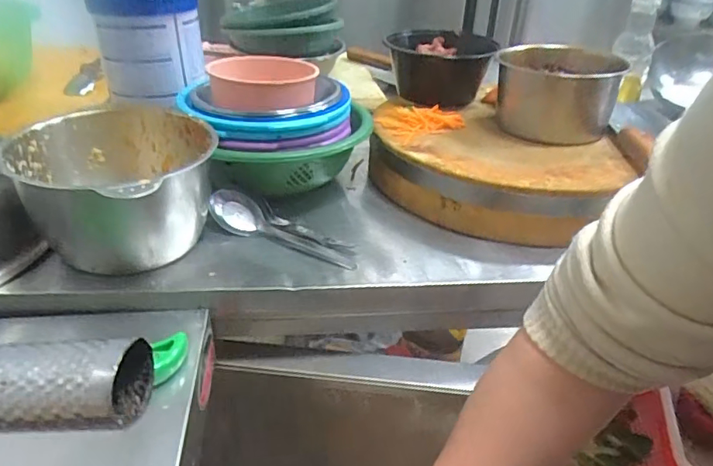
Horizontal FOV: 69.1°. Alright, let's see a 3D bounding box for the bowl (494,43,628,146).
[{"bbox_3d":[0.247,-0.179,0.663,0.131,0.102,0.150,3,38,7],"label":"bowl"}]

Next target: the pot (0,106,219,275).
[{"bbox_3d":[-0.219,-0.046,0.487,0.164,0.100,0.177,0,38,3],"label":"pot"}]

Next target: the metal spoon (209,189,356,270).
[{"bbox_3d":[-0.073,-0.002,0.530,0.161,0.028,0.044,24,43,12],"label":"metal spoon"}]

